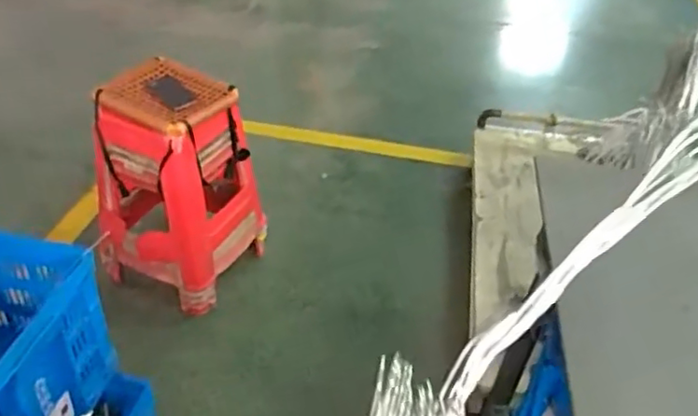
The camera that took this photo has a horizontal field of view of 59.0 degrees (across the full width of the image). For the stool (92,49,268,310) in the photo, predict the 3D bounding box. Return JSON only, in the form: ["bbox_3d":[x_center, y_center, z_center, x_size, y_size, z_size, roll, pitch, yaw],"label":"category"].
[{"bbox_3d":[-0.479,-0.057,1.695,0.382,0.559,0.331,16,41,15],"label":"stool"}]

